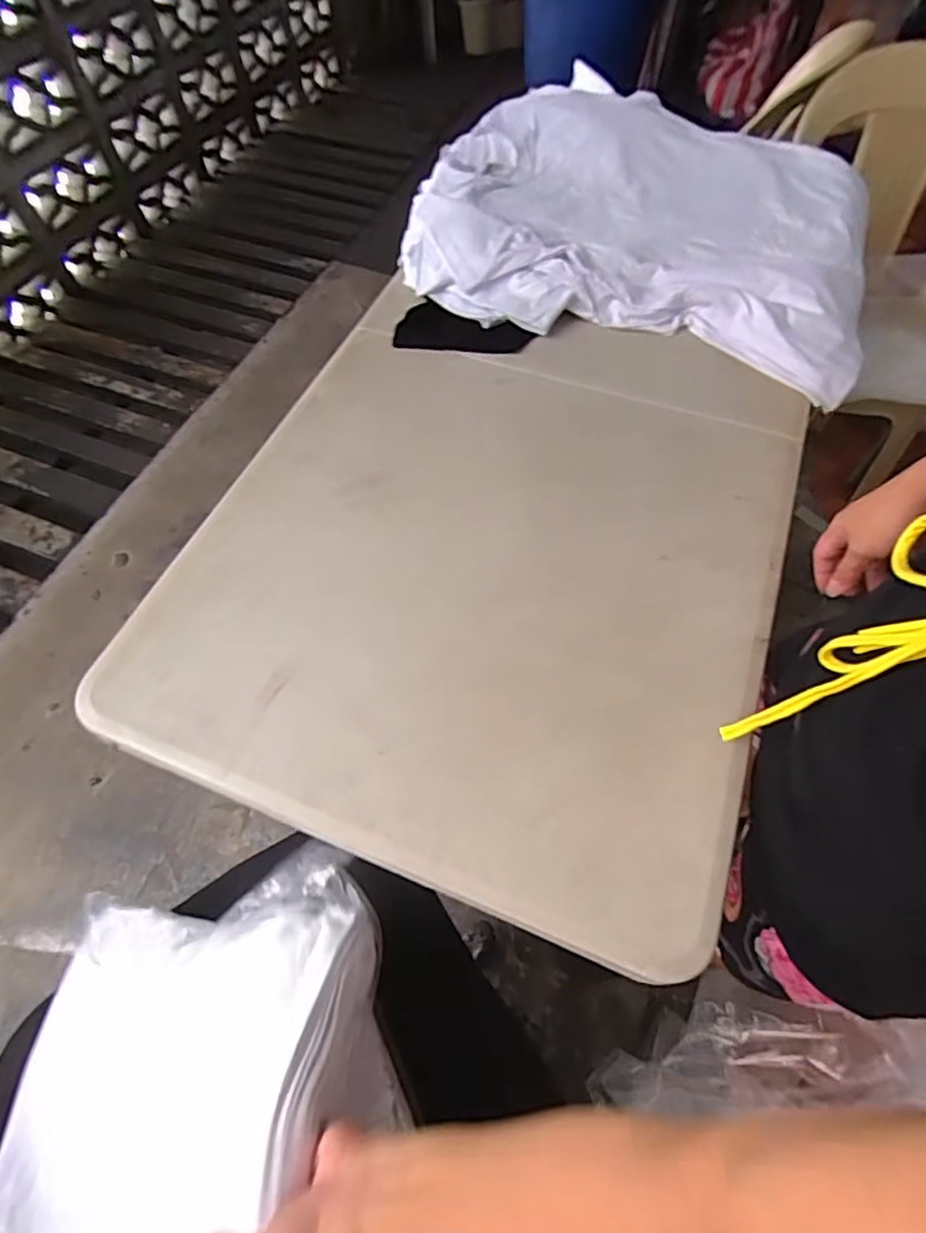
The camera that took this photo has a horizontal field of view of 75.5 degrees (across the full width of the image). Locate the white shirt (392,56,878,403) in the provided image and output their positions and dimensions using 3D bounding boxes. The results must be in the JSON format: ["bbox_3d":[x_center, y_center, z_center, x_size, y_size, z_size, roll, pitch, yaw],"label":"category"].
[{"bbox_3d":[0.274,-0.606,0.898,0.659,0.081,0.580,19,62,11],"label":"white shirt"}]

